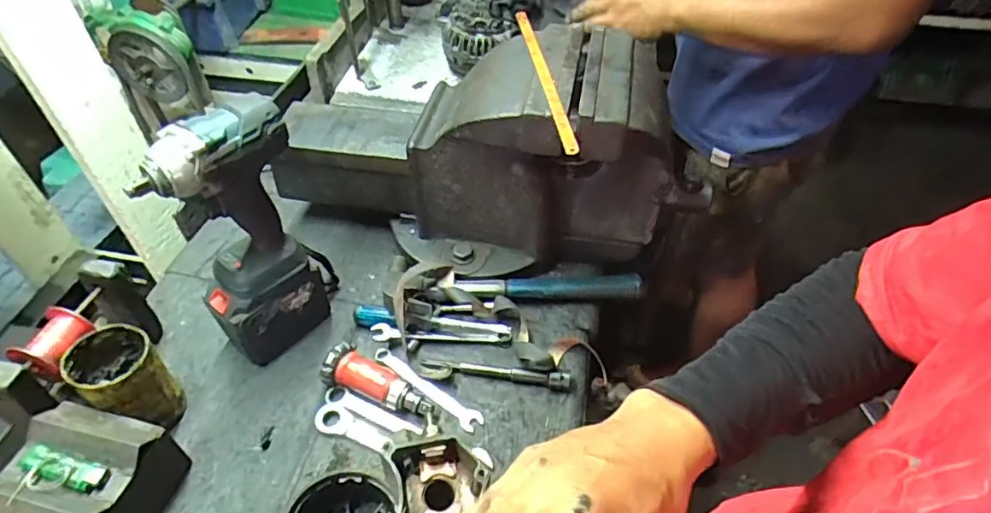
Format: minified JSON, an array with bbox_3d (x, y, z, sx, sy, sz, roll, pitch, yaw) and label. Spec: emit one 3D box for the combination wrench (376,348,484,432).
[{"bbox_3d":[-0.080,0.149,0.653,0.155,0.014,0.021,30,53,25],"label":"combination wrench"}]

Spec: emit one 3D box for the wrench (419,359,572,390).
[{"bbox_3d":[0.000,0.133,0.661,0.173,0.019,0.027,4,47,3],"label":"wrench"}]

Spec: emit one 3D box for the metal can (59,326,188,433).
[{"bbox_3d":[-0.382,0.129,0.588,0.088,0.103,0.072,31,54,26],"label":"metal can"}]

